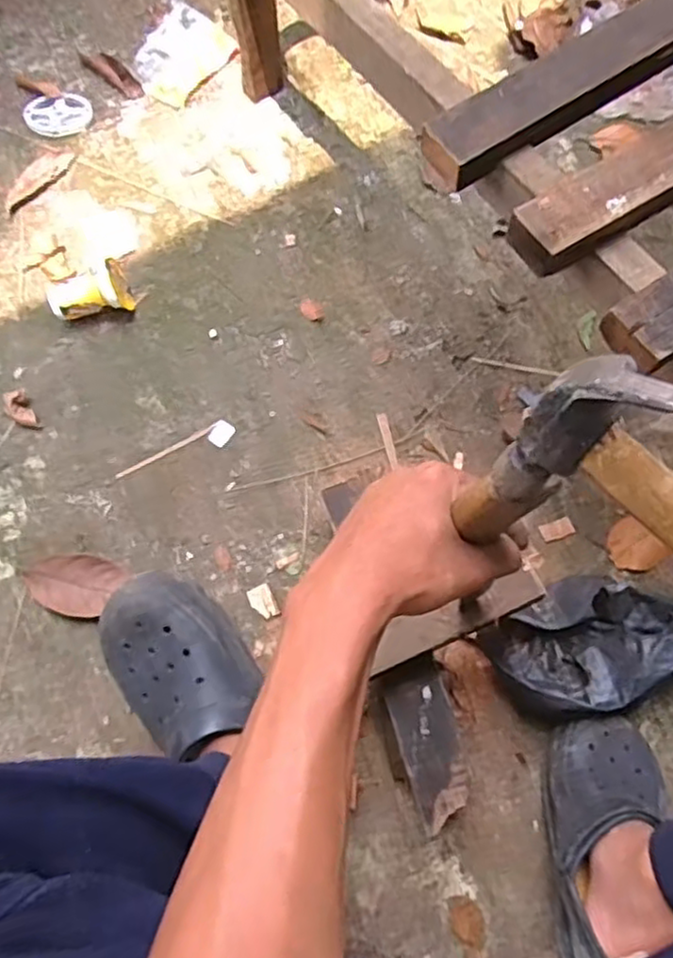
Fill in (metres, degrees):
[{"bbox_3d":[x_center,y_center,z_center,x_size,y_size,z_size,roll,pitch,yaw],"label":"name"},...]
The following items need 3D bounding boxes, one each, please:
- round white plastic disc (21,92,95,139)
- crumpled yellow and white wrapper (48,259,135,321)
[{"bbox_3d":[-0.419,-0.550,1.068,0.098,0.008,0.089,-14,70,-15],"label":"round white plastic disc"},{"bbox_3d":[-0.330,-0.253,0.934,0.116,0.057,0.073,-7,73,-1],"label":"crumpled yellow and white wrapper"}]

